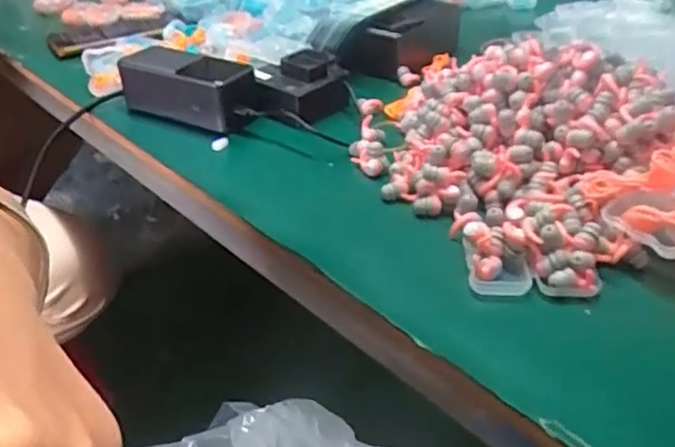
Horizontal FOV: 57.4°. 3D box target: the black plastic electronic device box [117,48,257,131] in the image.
[{"bbox_3d":[-0.136,-0.126,0.576,0.145,0.051,0.057,19,40,27],"label":"black plastic electronic device box"}]

